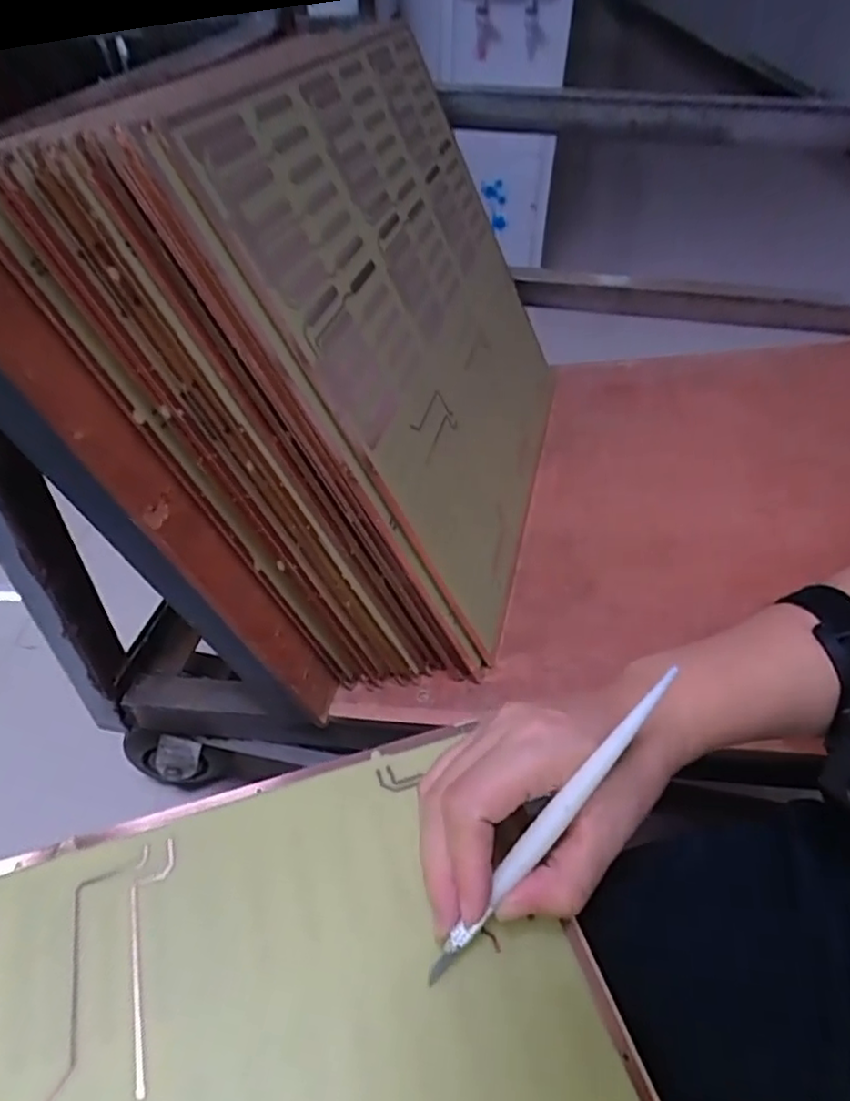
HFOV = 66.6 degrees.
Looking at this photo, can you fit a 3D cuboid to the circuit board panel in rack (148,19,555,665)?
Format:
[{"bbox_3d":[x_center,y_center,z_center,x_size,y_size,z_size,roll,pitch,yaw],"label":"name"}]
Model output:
[{"bbox_3d":[0.019,-0.216,0.595,0.017,0.431,0.488,-9,41,28],"label":"circuit board panel in rack"}]

